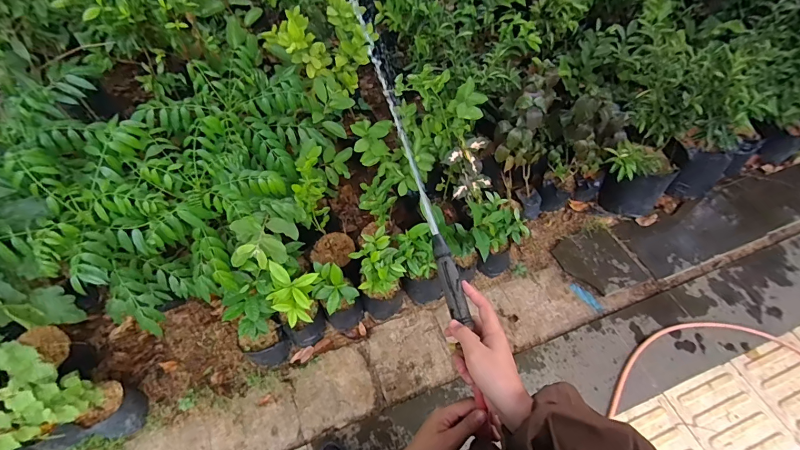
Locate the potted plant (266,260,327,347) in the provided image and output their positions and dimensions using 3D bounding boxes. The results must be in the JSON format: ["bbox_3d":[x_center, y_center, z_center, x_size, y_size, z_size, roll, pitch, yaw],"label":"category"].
[{"bbox_3d":[-0.370,0.292,1.373,0.167,0.410,0.156,0,55,-1],"label":"potted plant"}]

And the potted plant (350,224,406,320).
[{"bbox_3d":[-0.073,0.198,1.451,0.181,0.354,0.183,0,57,0],"label":"potted plant"}]

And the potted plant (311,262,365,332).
[{"bbox_3d":[-0.234,0.265,1.444,0.153,0.310,0.154,0,55,-1],"label":"potted plant"}]

